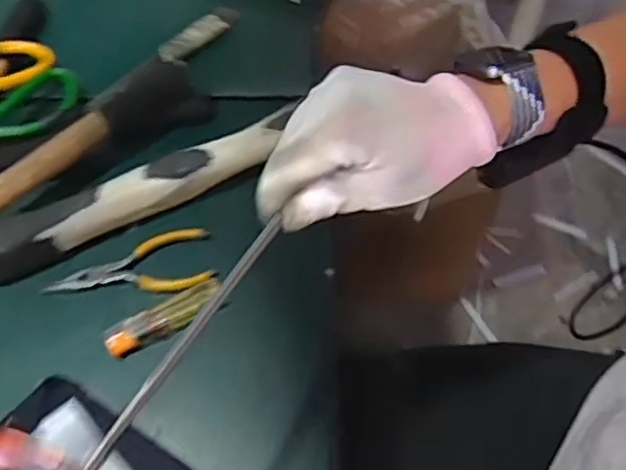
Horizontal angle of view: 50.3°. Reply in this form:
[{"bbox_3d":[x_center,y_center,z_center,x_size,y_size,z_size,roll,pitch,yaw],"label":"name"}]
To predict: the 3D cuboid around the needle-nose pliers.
[{"bbox_3d":[-0.135,0.029,0.492,0.120,0.014,0.048,-12,59,-7],"label":"needle-nose pliers"}]

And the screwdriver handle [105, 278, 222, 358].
[{"bbox_3d":[-0.103,0.058,0.469,0.085,0.019,0.024,-32,63,-18],"label":"screwdriver handle"}]

